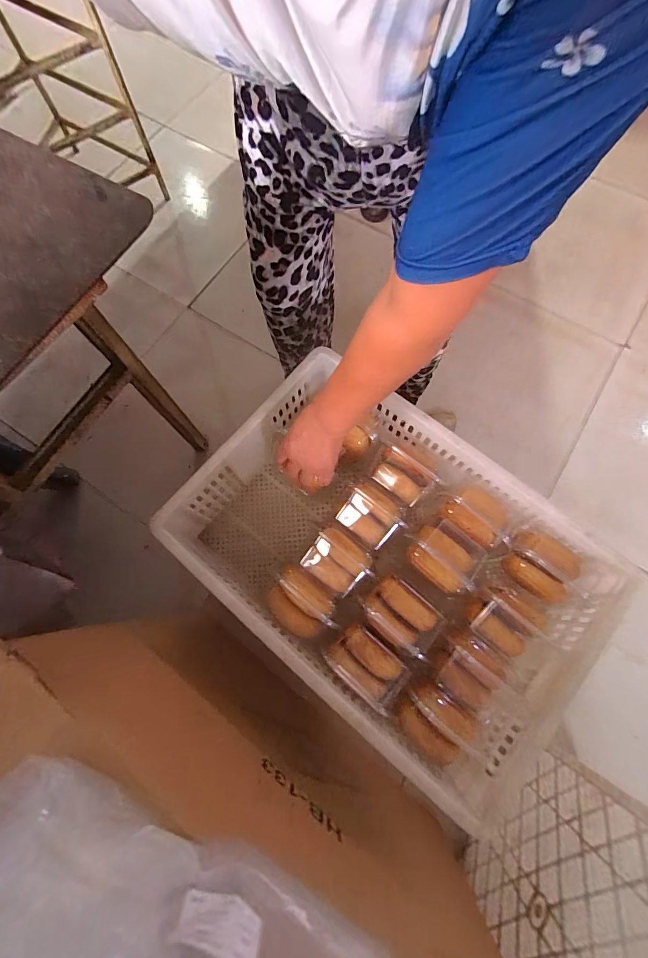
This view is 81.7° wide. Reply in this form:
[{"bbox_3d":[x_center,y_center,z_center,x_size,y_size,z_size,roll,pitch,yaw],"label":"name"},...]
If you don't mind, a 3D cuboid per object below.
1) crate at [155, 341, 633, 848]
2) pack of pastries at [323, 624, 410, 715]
[{"bbox_3d":[0.091,0.123,0.606,0.576,0.169,0.402,38,77,10],"label":"crate"},{"bbox_3d":[0.062,0.265,0.532,0.109,0.038,0.073,42,78,11],"label":"pack of pastries"}]

